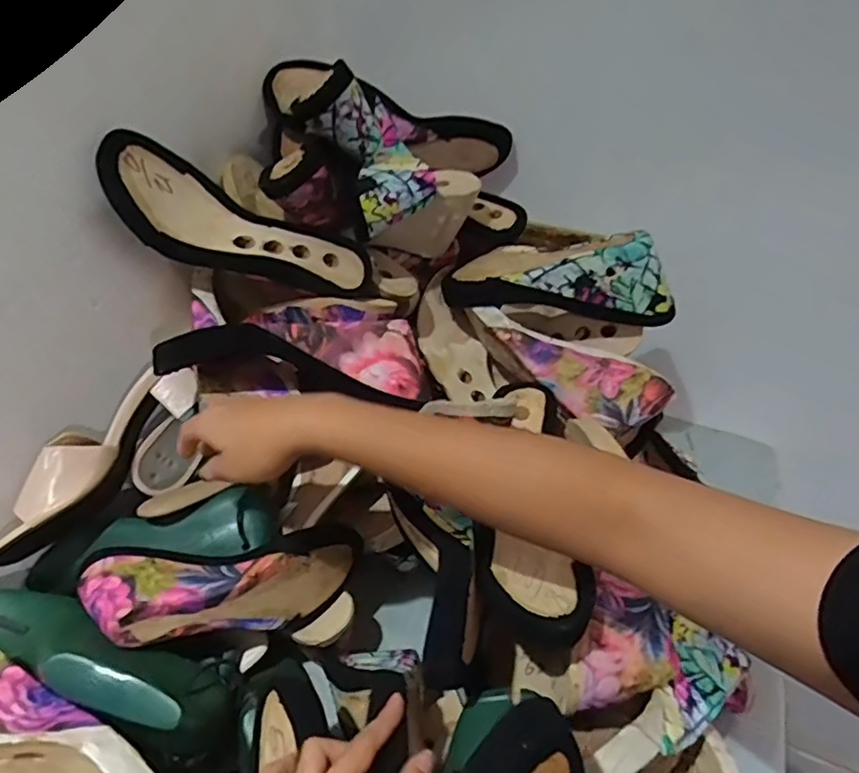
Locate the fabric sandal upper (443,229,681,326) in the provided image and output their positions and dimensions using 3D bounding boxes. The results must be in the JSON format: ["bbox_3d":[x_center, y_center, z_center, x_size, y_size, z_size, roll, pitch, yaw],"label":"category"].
[{"bbox_3d":[0.128,-0.110,0.600,0.233,0.088,0.076,17,43,19],"label":"fabric sandal upper"}]

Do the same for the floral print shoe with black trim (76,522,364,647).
[{"bbox_3d":[-0.169,0.165,0.509,0.229,0.069,0.085,0,36,-30],"label":"floral print shoe with black trim"}]

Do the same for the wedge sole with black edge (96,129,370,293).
[{"bbox_3d":[-0.175,-0.148,0.552,0.244,0.078,0.068,21,38,-13],"label":"wedge sole with black edge"}]

